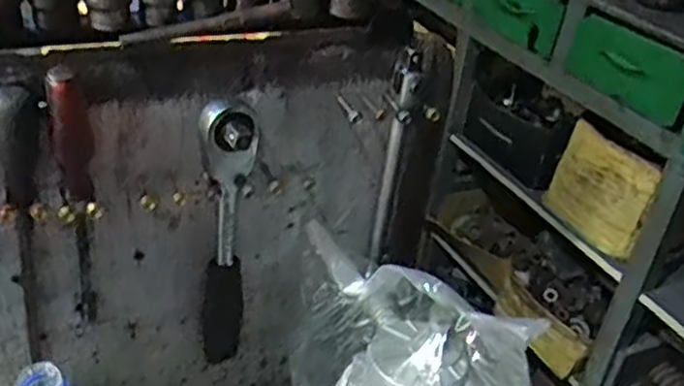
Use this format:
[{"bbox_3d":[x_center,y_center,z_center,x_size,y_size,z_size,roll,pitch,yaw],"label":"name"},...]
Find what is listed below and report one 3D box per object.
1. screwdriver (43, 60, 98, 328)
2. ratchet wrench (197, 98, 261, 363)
[{"bbox_3d":[-0.180,0.010,0.478,0.019,0.203,0.020,-7,41,-22],"label":"screwdriver"},{"bbox_3d":[-0.090,0.044,0.547,0.042,0.243,0.035,1,33,-10],"label":"ratchet wrench"}]

